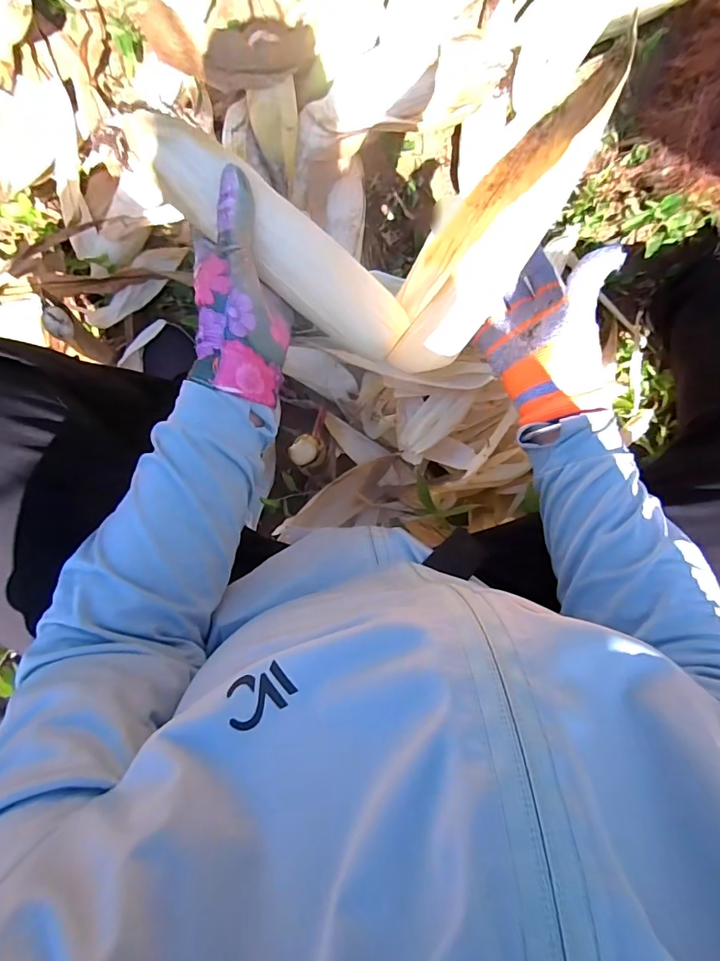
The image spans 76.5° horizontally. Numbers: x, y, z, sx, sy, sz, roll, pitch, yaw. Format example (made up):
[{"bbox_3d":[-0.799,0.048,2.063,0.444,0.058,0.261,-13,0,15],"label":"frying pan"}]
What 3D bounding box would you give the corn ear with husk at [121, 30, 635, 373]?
[{"bbox_3d":[0.008,-0.166,0.322,0.286,0.104,0.160,-5,99,0],"label":"corn ear with husk"}]

